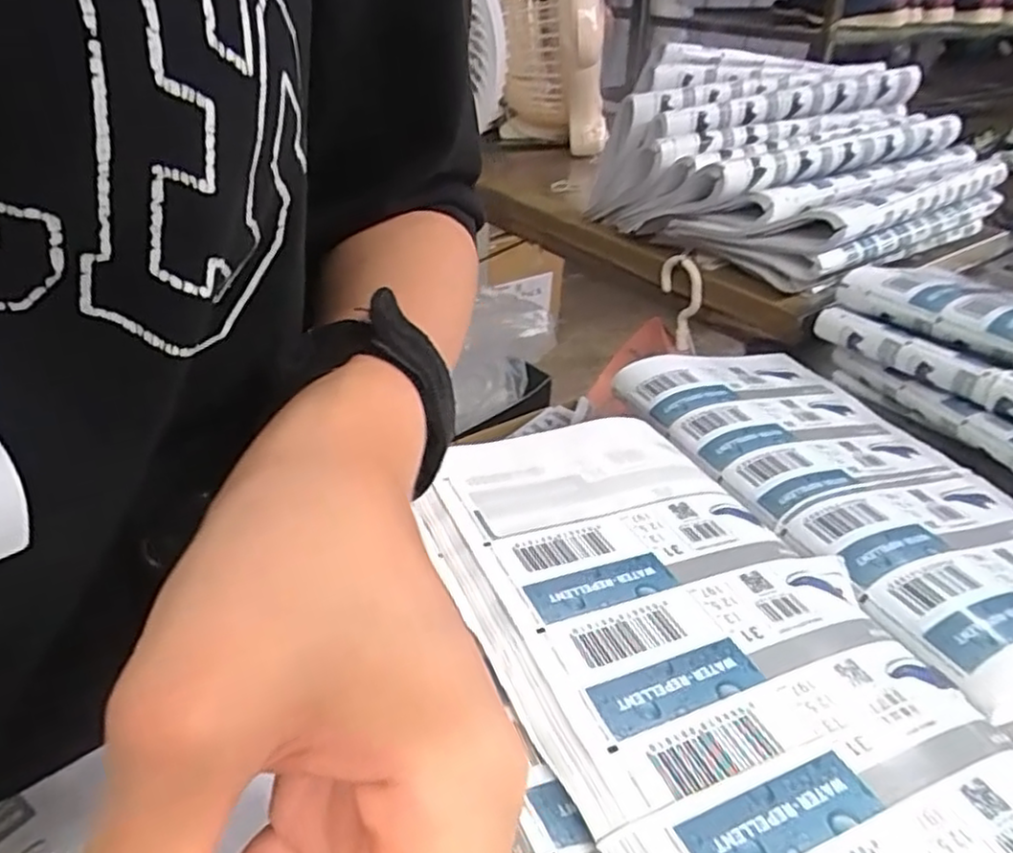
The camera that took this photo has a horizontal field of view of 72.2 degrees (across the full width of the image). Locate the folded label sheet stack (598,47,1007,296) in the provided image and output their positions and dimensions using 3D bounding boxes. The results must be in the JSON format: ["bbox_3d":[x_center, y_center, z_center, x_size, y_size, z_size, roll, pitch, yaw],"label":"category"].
[{"bbox_3d":[0.226,-0.223,0.574,0.258,0.121,0.261,-21,40,-29],"label":"folded label sheet stack"}]

